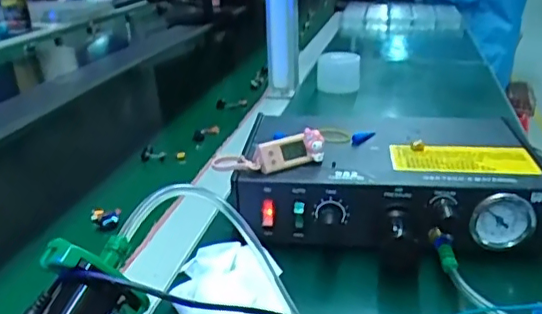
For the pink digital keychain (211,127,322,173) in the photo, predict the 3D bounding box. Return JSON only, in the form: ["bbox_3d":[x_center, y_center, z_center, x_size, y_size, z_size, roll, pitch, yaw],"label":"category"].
[{"bbox_3d":[-0.001,-0.003,0.439,0.087,0.021,0.030,-3,22,-6],"label":"pink digital keychain"}]

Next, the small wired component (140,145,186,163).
[{"bbox_3d":[-0.125,-0.003,0.653,0.057,0.023,0.015,2,22,7],"label":"small wired component"}]

